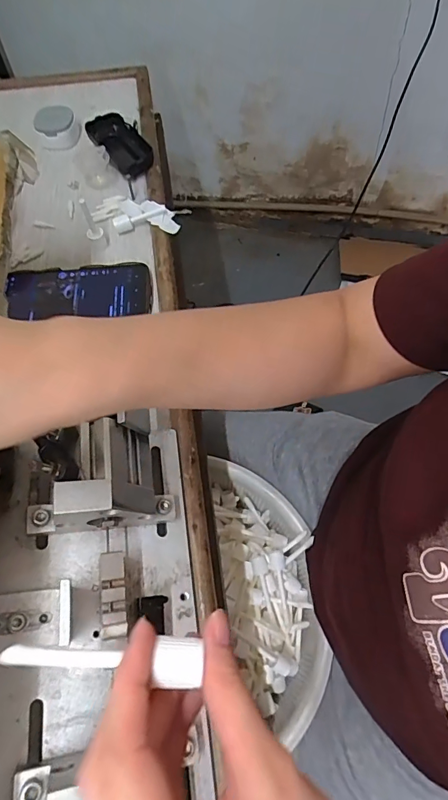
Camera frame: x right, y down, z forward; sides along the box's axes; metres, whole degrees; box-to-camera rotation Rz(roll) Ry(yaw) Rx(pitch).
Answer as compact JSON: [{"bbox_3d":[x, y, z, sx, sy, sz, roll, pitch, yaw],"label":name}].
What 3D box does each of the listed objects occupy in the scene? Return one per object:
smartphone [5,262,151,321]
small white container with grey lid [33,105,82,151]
[{"bbox_3d":[-0.161,-0.121,0.471,0.158,0.011,0.067,-2,65,-1],"label":"smartphone"},{"bbox_3d":[-0.227,-0.371,0.582,0.056,0.030,0.054,-14,65,-6],"label":"small white container with grey lid"}]

